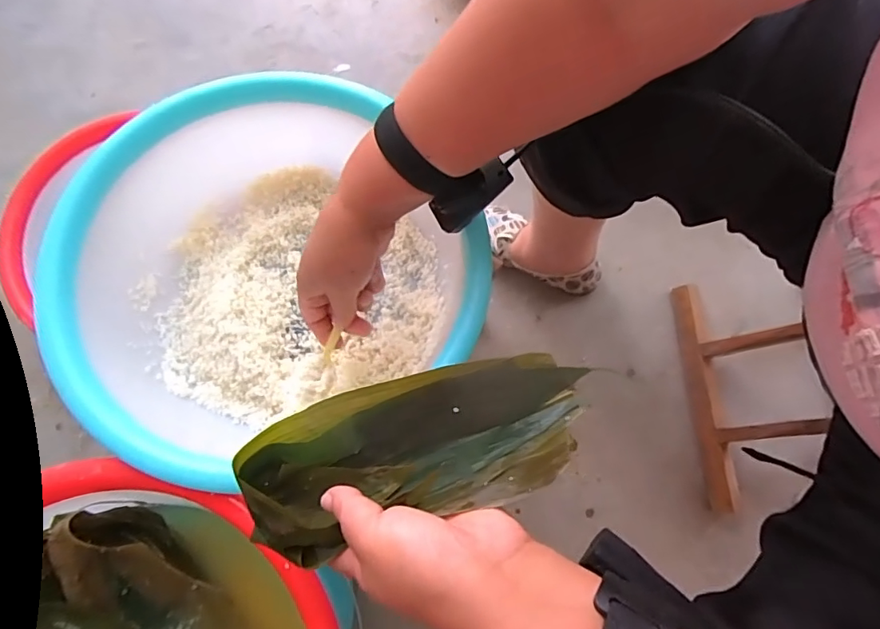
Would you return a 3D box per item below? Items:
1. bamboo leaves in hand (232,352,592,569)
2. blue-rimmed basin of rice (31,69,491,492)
[{"bbox_3d":[-0.026,0.085,0.305,0.220,0.034,0.088,-18,76,11],"label":"bamboo leaves in hand"},{"bbox_3d":[-0.161,-0.045,0.469,0.326,0.122,0.301,-34,76,-9],"label":"blue-rimmed basin of rice"}]

